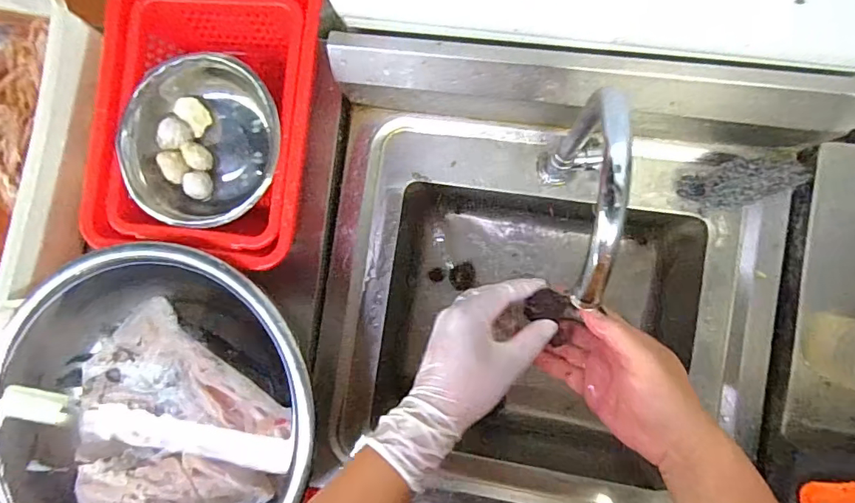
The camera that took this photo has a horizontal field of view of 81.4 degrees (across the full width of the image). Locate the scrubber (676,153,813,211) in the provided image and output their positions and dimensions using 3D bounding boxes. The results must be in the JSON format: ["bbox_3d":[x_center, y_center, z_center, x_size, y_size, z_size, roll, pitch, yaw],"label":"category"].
[{"bbox_3d":[0.342,-0.083,0.525,0.125,0.045,0.060,-15,85,6],"label":"scrubber"}]

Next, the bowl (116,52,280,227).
[{"bbox_3d":[-0.240,-0.117,0.542,0.173,0.061,0.175,0,86,7],"label":"bowl"}]

